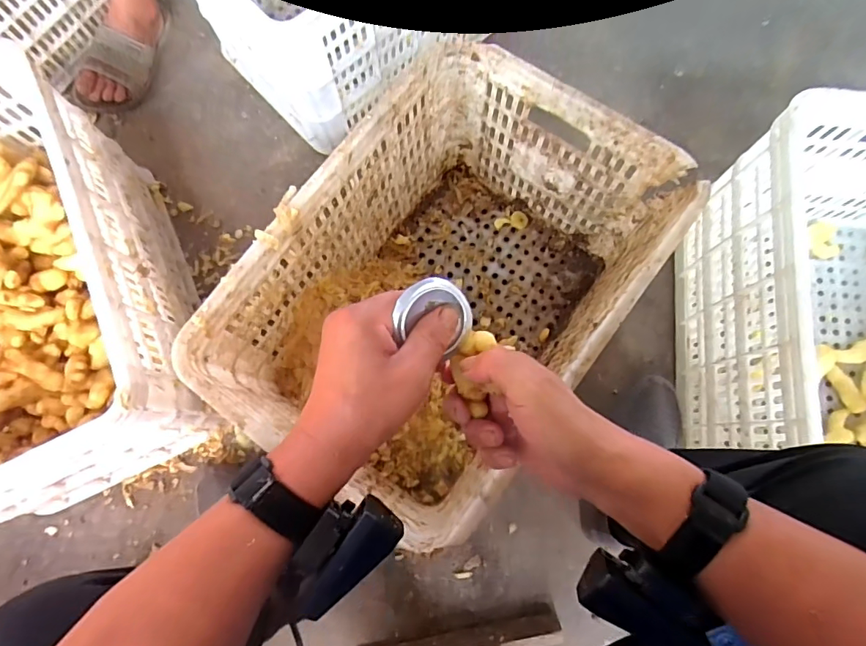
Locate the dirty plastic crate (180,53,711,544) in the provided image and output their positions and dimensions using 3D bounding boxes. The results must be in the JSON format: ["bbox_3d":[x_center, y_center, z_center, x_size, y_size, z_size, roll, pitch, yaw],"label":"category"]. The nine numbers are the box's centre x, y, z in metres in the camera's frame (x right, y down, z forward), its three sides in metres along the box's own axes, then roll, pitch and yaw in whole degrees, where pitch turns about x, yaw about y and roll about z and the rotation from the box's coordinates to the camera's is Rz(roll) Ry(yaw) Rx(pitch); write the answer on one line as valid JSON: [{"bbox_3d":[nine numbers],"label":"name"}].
[{"bbox_3d":[0.017,-0.032,0.645,0.354,0.284,0.505,36,79,8],"label":"dirty plastic crate"}]

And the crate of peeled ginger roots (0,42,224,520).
[{"bbox_3d":[-0.561,-0.034,0.667,0.357,0.297,0.522,-25,77,-6],"label":"crate of peeled ginger roots"}]

